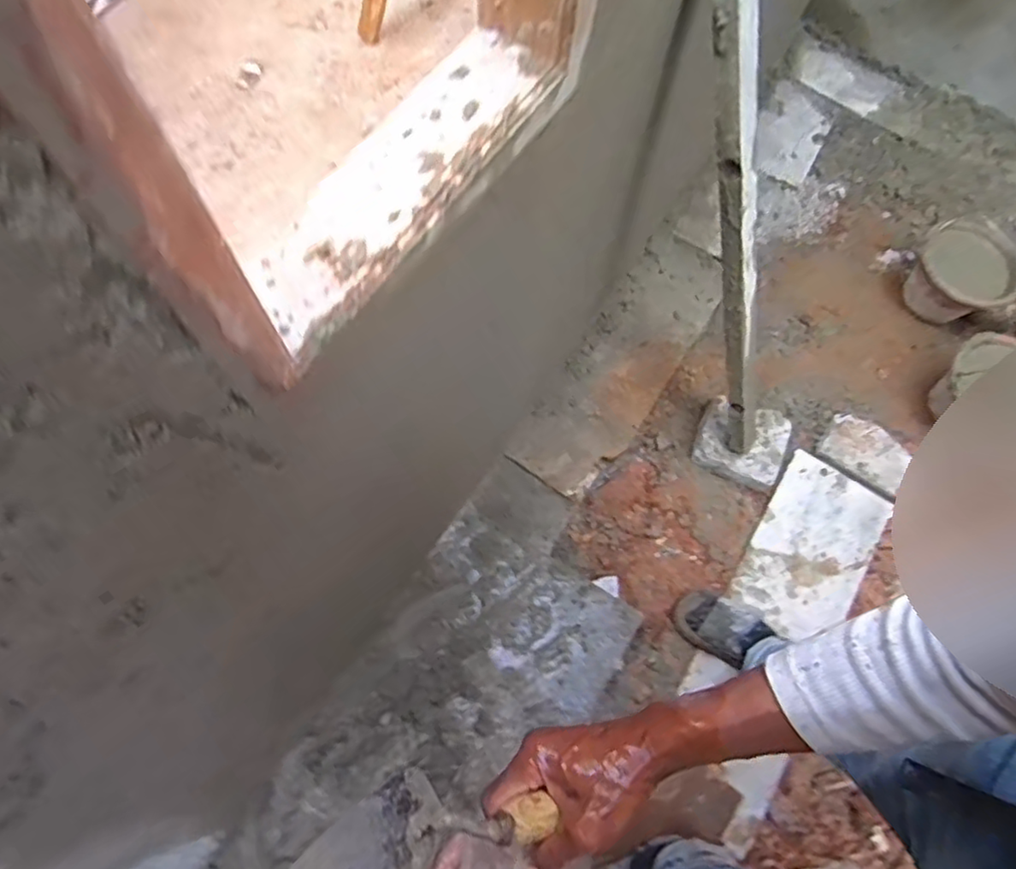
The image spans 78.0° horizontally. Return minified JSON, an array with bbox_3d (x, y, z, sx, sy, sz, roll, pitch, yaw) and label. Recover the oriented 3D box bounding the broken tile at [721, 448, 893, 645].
[{"bbox_3d":[0.715,0.265,1.477,0.258,0.026,0.422,30,70,9],"label":"broken tile"}]

